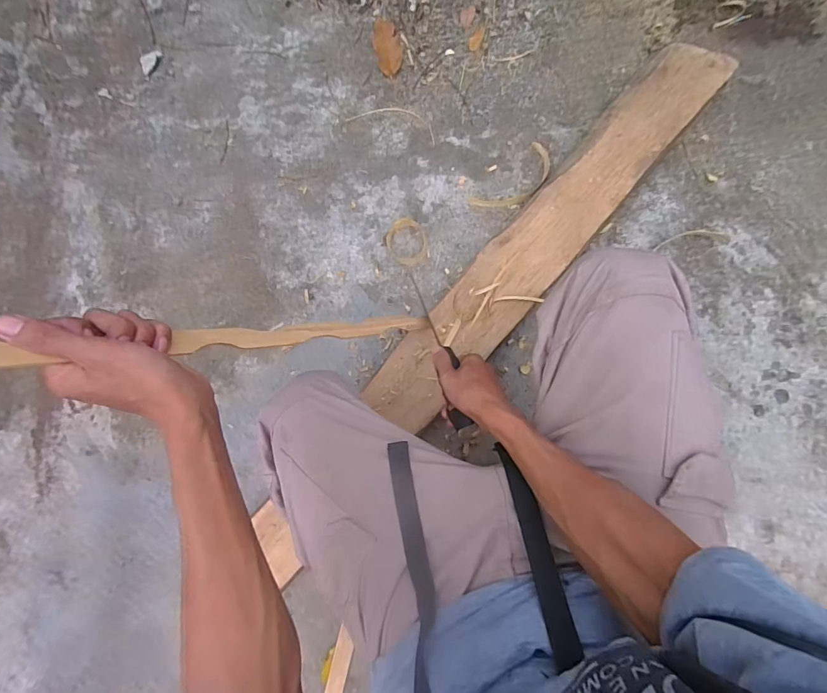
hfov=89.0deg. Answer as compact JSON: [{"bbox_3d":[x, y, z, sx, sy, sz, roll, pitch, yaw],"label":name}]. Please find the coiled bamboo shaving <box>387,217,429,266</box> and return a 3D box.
[{"bbox_3d":[-0.012,-0.183,0.739,0.069,0.007,0.084,-23,83,6],"label":"coiled bamboo shaving"}]

